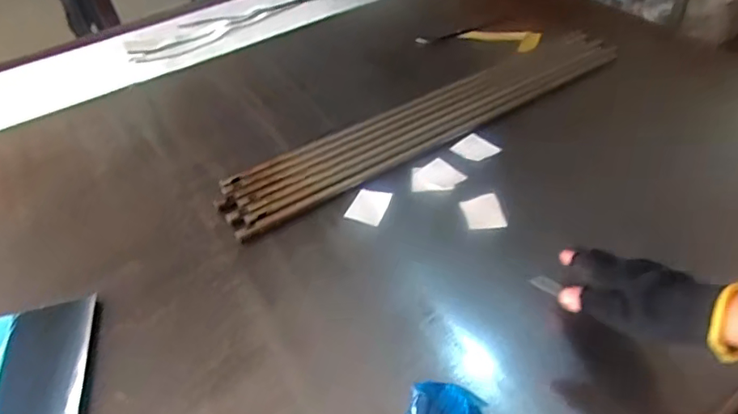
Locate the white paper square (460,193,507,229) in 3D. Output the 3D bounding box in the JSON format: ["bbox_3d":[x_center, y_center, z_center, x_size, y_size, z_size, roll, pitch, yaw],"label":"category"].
[{"bbox_3d":[0.143,0.004,0.651,0.049,0.006,0.057,-8,44,0],"label":"white paper square"}]

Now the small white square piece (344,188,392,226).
[{"bbox_3d":[0.002,-0.002,0.676,0.049,0.004,0.062,14,46,19],"label":"small white square piece"}]

